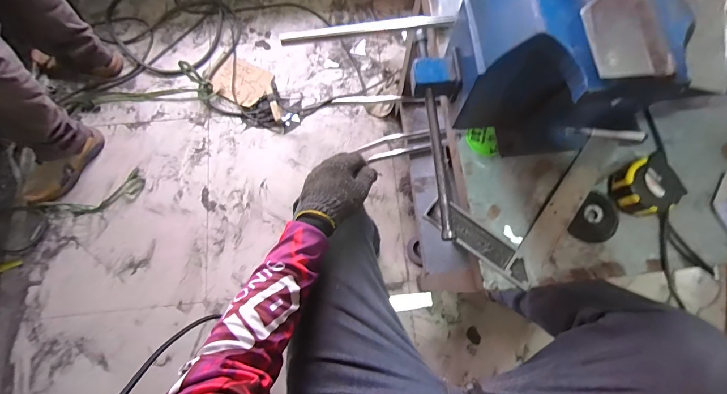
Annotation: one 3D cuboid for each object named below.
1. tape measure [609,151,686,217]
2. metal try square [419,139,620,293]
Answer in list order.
[{"bbox_3d":[0.437,-0.014,0.532,0.091,0.046,0.083,-24,76,-8],"label":"tape measure"},{"bbox_3d":[0.253,-0.019,0.547,0.184,0.016,0.279,37,77,9],"label":"metal try square"}]

